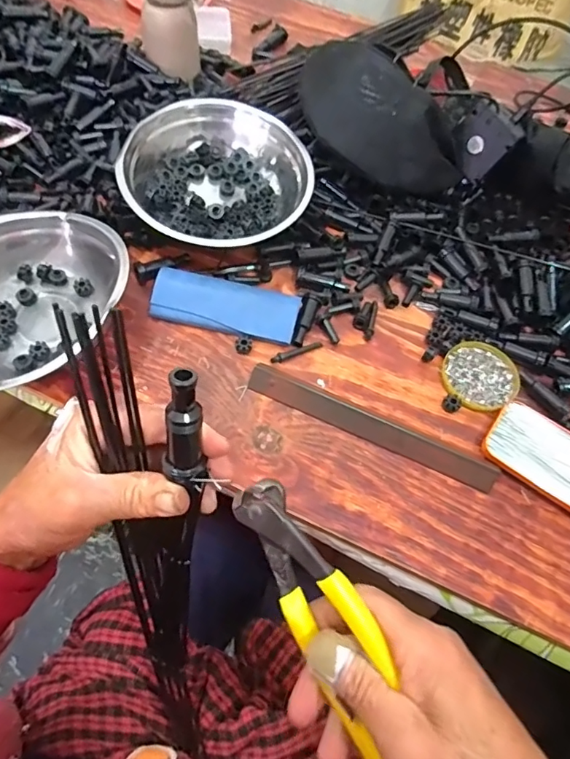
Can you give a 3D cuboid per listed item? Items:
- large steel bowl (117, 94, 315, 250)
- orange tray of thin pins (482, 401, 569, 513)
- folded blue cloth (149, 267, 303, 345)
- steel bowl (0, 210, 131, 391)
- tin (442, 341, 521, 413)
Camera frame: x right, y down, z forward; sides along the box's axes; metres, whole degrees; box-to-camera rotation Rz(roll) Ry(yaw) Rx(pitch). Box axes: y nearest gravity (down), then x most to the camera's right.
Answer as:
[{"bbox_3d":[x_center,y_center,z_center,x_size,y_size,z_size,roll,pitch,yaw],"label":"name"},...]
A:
[{"bbox_3d":[-0.079,-0.238,0.612,0.217,0.088,0.180,15,82,1],"label":"large steel bowl"},{"bbox_3d":[0.278,0.083,0.510,0.143,0.013,0.080,34,62,12],"label":"orange tray of thin pins"},{"bbox_3d":[-0.065,-0.082,0.566,0.158,0.025,0.058,11,60,0],"label":"folded blue cloth"},{"bbox_3d":[-0.259,-0.083,0.526,0.186,0.070,0.206,40,64,16],"label":"steel bowl"},{"bbox_3d":[0.218,-0.005,0.563,0.081,0.008,0.084,3,60,-5],"label":"tin"}]

